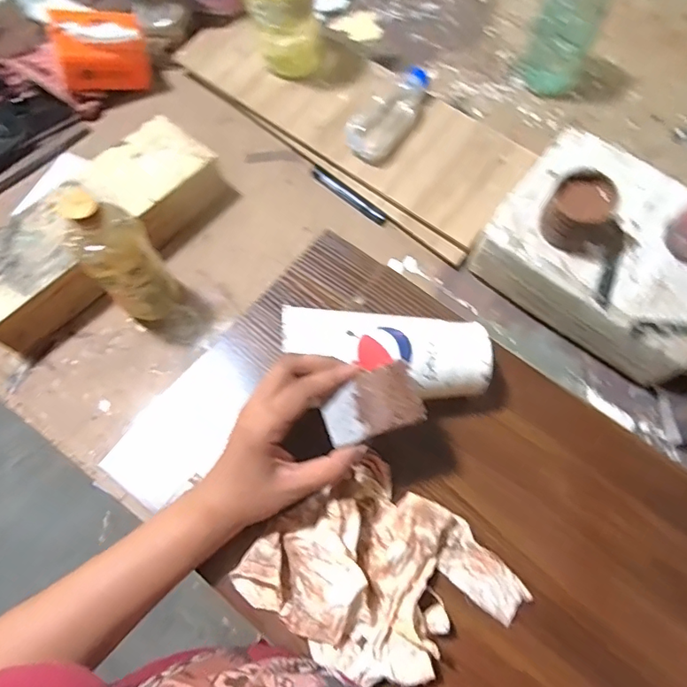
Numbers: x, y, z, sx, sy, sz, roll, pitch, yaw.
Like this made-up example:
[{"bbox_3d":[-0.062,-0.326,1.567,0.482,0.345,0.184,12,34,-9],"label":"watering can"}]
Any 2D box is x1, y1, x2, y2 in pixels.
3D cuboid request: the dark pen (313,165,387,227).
[{"bbox_3d":[0.007,-0.204,0.681,0.127,0.010,0.018,40,75,12],"label":"dark pen"}]

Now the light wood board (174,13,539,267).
[{"bbox_3d":[0.006,-0.330,0.702,0.510,0.031,0.178,39,86,14],"label":"light wood board"}]

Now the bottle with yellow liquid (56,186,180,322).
[{"bbox_3d":[-0.237,-0.085,0.546,0.070,0.191,0.054,-27,73,-9],"label":"bottle with yellow liquid"}]

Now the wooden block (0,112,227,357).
[{"bbox_3d":[-0.313,-0.146,0.620,0.118,0.072,0.336,40,75,12],"label":"wooden block"}]

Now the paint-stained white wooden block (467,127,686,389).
[{"bbox_3d":[0.315,-0.102,0.594,0.264,0.099,0.191,38,75,12],"label":"paint-stained white wooden block"}]

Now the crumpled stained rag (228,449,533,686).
[{"bbox_3d":[0.031,0.178,0.369,0.189,0.055,0.141,34,74,11],"label":"crumpled stained rag"}]

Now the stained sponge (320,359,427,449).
[{"bbox_3d":[0.020,0.044,0.358,0.068,0.020,0.044,-19,73,-6],"label":"stained sponge"}]

